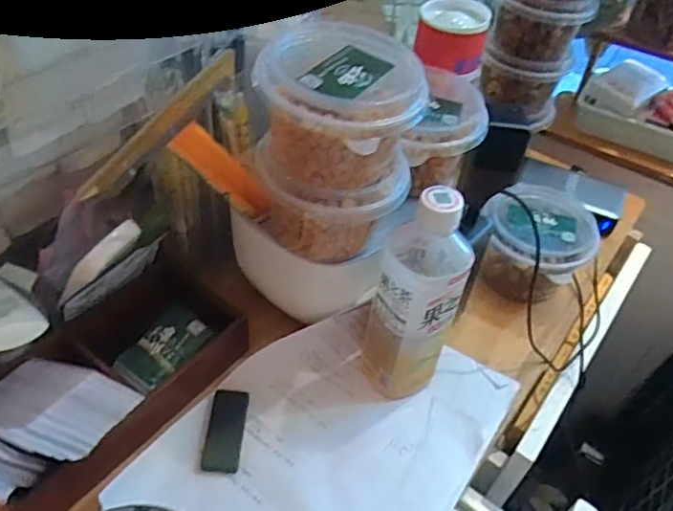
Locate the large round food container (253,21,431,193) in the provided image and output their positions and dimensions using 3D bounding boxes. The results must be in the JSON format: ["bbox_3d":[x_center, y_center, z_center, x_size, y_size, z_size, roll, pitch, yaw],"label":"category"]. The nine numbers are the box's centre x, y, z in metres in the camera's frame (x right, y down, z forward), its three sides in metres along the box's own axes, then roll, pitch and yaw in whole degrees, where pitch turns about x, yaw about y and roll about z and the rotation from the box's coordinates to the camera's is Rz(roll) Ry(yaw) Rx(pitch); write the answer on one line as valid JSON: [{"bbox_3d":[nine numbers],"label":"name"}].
[{"bbox_3d":[0.003,-0.102,0.413,0.098,0.079,0.098,4,45,-4],"label":"large round food container"}]

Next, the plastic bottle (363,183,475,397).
[{"bbox_3d":[0.064,0.030,0.473,0.064,0.198,0.076,15,46,7],"label":"plastic bottle"}]

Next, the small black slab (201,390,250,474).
[{"bbox_3d":[-0.090,0.143,0.482,0.029,0.007,0.070,5,45,-3],"label":"small black slab"}]

